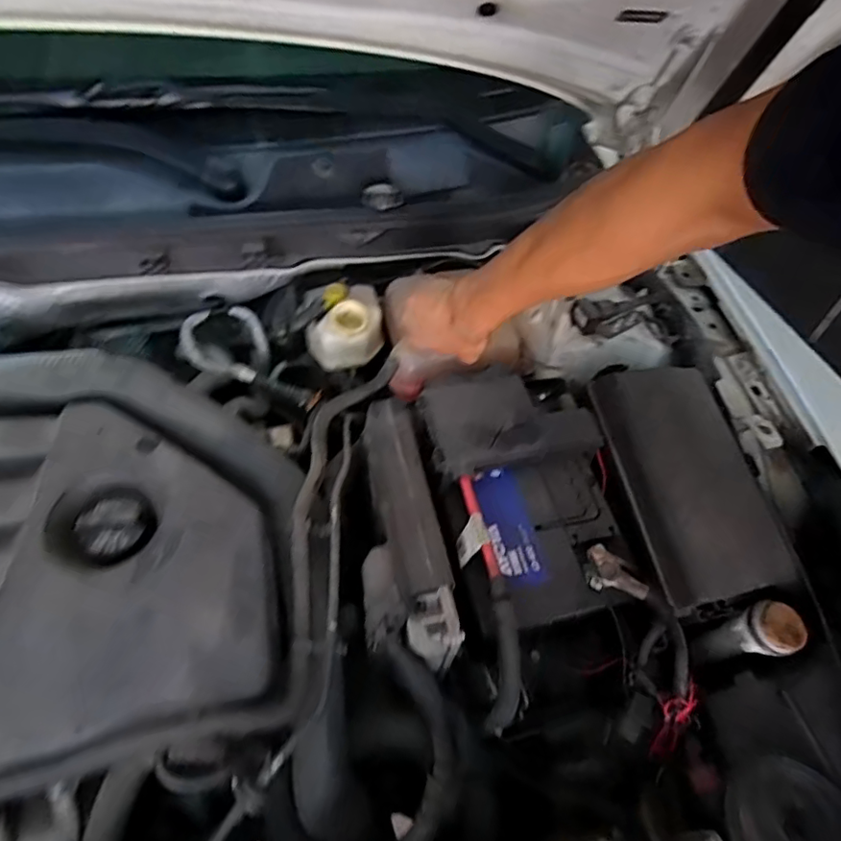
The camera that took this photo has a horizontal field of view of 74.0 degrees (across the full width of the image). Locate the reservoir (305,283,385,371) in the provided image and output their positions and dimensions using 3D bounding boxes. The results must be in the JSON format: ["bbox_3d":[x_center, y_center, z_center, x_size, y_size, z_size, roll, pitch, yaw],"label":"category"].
[{"bbox_3d":[-0.092,-0.118,0.675,0.089,0.063,0.088,-4,50,-9],"label":"reservoir"}]

